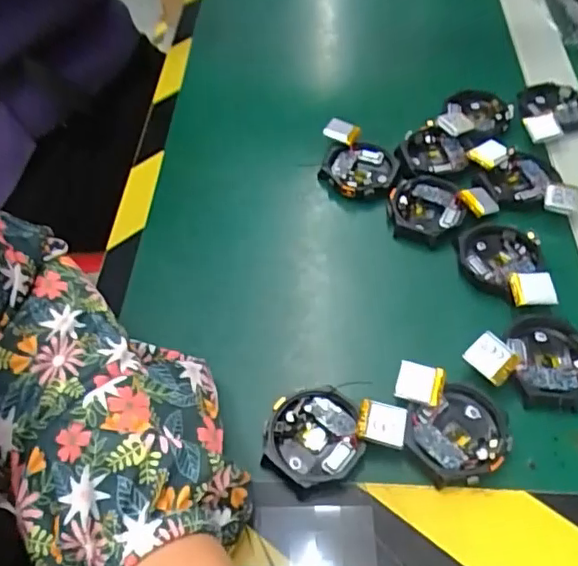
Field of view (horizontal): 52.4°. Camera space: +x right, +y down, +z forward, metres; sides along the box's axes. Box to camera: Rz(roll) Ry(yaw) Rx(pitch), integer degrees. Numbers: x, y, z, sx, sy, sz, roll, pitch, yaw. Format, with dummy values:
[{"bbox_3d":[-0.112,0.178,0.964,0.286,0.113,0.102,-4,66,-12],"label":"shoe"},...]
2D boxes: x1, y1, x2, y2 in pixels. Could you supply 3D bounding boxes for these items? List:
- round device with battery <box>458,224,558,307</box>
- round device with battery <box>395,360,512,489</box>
[{"bbox_3d":[0.133,-0.012,0.359,0.049,0.013,0.066,-12,53,-5],"label":"round device with battery"},{"bbox_3d":[0.084,0.071,0.298,0.052,0.015,0.060,-5,53,0],"label":"round device with battery"}]

